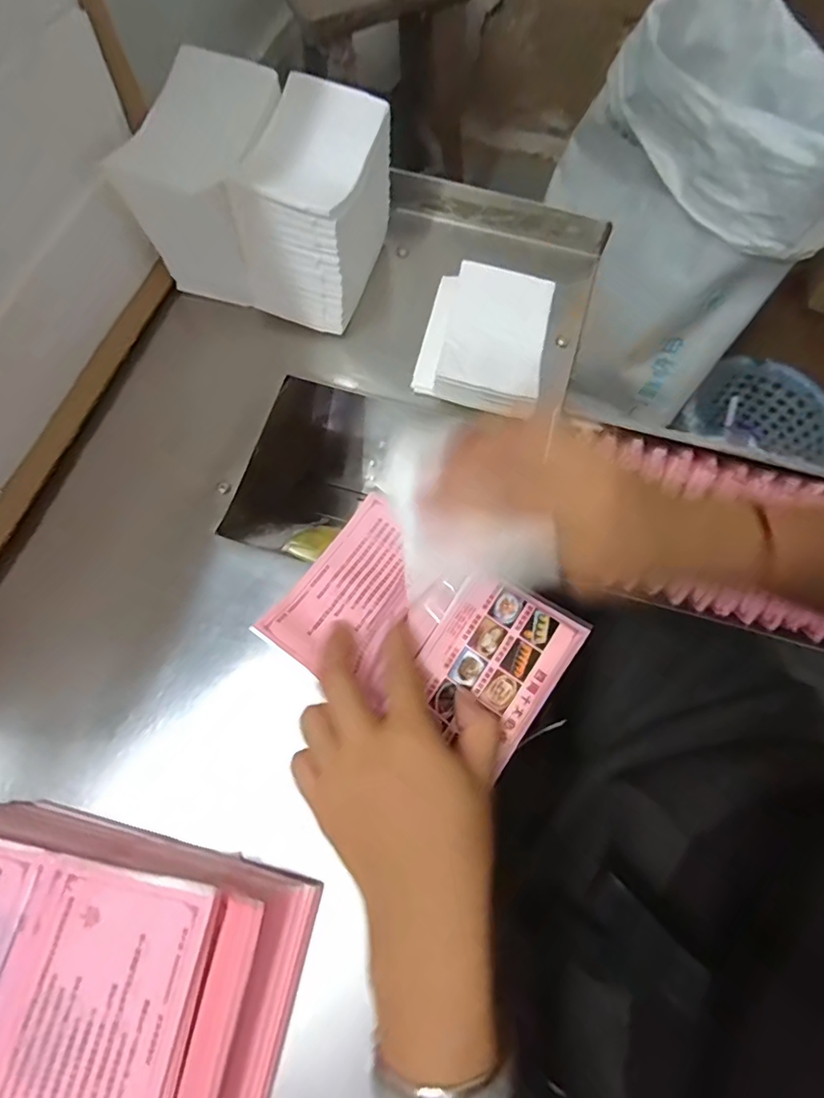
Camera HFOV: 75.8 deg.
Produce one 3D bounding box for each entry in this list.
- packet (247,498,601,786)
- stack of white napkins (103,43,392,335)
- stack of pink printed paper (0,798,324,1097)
[{"bbox_3d":[0.006,0.047,0.311,0.157,0.024,0.111,34,74,11],"label":"packet"},{"bbox_3d":[-0.090,-0.233,0.347,0.150,0.094,0.110,16,72,5],"label":"stack of white napkins"},{"bbox_3d":[-0.158,0.205,0.236,0.198,0.040,0.140,12,71,4],"label":"stack of pink printed paper"}]

